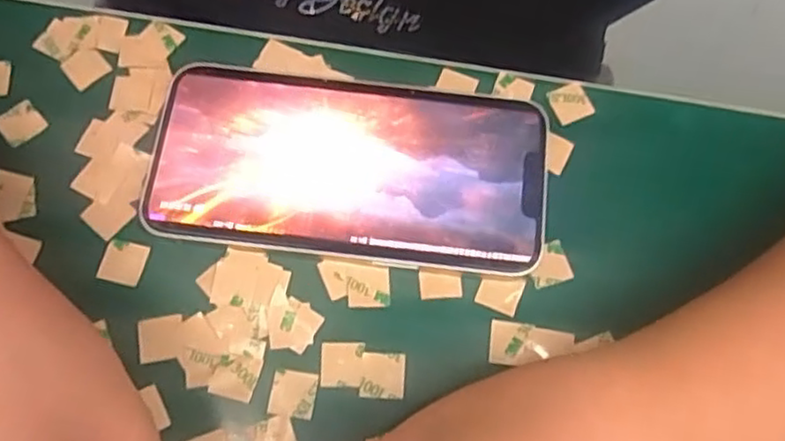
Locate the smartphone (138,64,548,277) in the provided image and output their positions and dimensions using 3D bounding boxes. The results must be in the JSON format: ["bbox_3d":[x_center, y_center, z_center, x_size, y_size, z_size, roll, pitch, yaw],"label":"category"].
[{"bbox_3d":[-0.016,-0.020,0.253,0.143,0.008,0.070,6,72,1],"label":"smartphone"}]

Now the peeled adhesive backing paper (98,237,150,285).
[{"bbox_3d":[-0.098,0.015,0.244,0.015,0.004,0.015,13,75,0],"label":"peeled adhesive backing paper"}]

